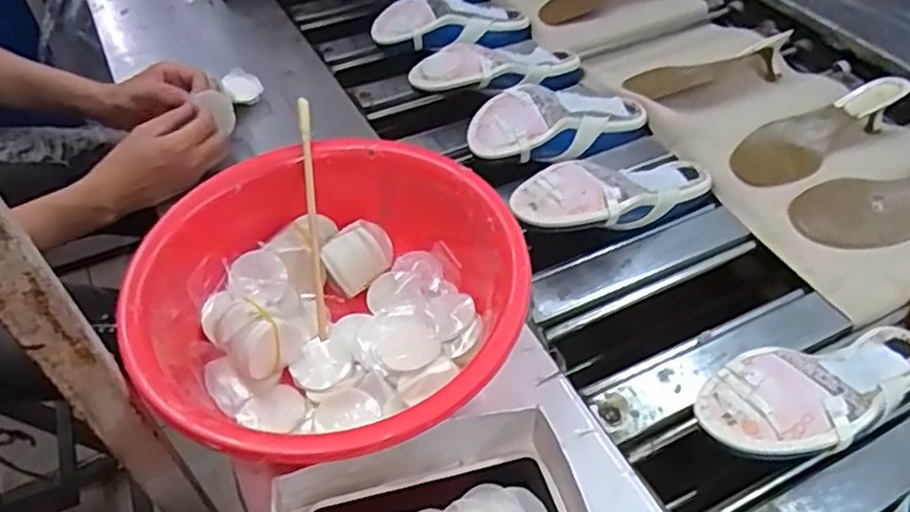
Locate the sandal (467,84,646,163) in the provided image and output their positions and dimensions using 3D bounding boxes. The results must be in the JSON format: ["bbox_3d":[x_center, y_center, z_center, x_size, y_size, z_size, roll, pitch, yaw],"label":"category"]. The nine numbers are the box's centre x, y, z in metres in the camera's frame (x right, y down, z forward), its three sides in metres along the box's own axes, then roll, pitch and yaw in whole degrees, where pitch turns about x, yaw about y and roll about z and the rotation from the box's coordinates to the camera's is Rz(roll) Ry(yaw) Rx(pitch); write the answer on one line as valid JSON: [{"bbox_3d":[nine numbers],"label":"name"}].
[{"bbox_3d":[0.118,-0.156,0.786,0.227,0.052,0.089,-24,52,-18],"label":"sandal"}]

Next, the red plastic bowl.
[{"bbox_3d":[-0.088,0.041,0.523,0.261,0.105,0.275,-1,49,1],"label":"red plastic bowl"}]

